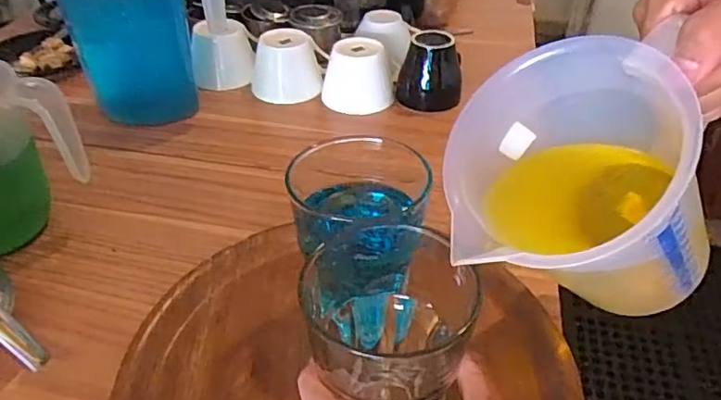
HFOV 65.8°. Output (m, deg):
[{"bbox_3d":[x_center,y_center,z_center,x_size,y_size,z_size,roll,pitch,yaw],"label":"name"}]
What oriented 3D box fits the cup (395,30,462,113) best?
[{"bbox_3d":[0.083,-0.155,0.663,0.074,0.077,0.065,7,40,7],"label":"cup"}]

